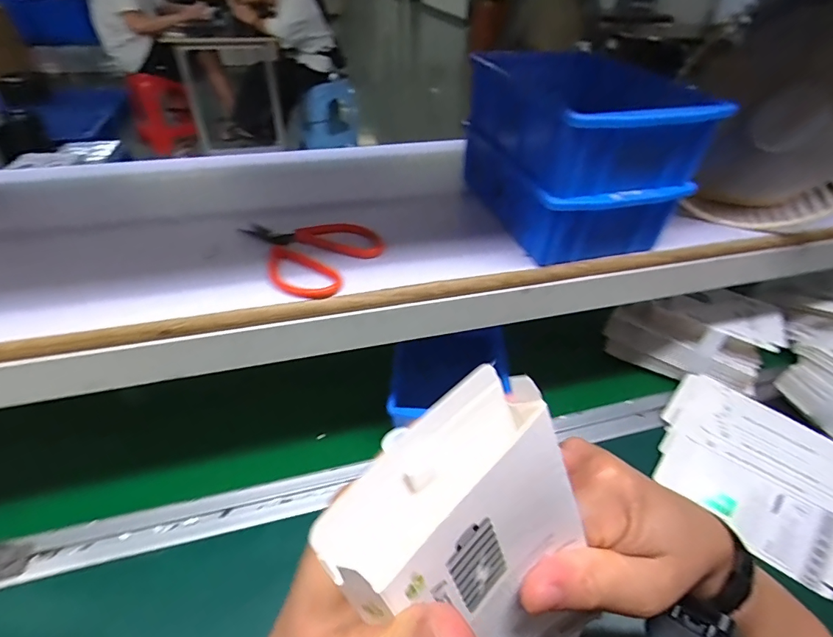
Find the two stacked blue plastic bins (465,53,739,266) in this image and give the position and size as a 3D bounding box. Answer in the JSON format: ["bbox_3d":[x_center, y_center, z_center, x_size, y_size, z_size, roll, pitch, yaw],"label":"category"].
[{"bbox_3d":[0.139,-0.149,0.407,0.131,0.127,0.197,-11,42,-15],"label":"two stacked blue plastic bins"}]

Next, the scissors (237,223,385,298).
[{"bbox_3d":[-0.099,-0.058,0.375,0.115,0.014,0.093,21,44,20],"label":"scissors"}]

